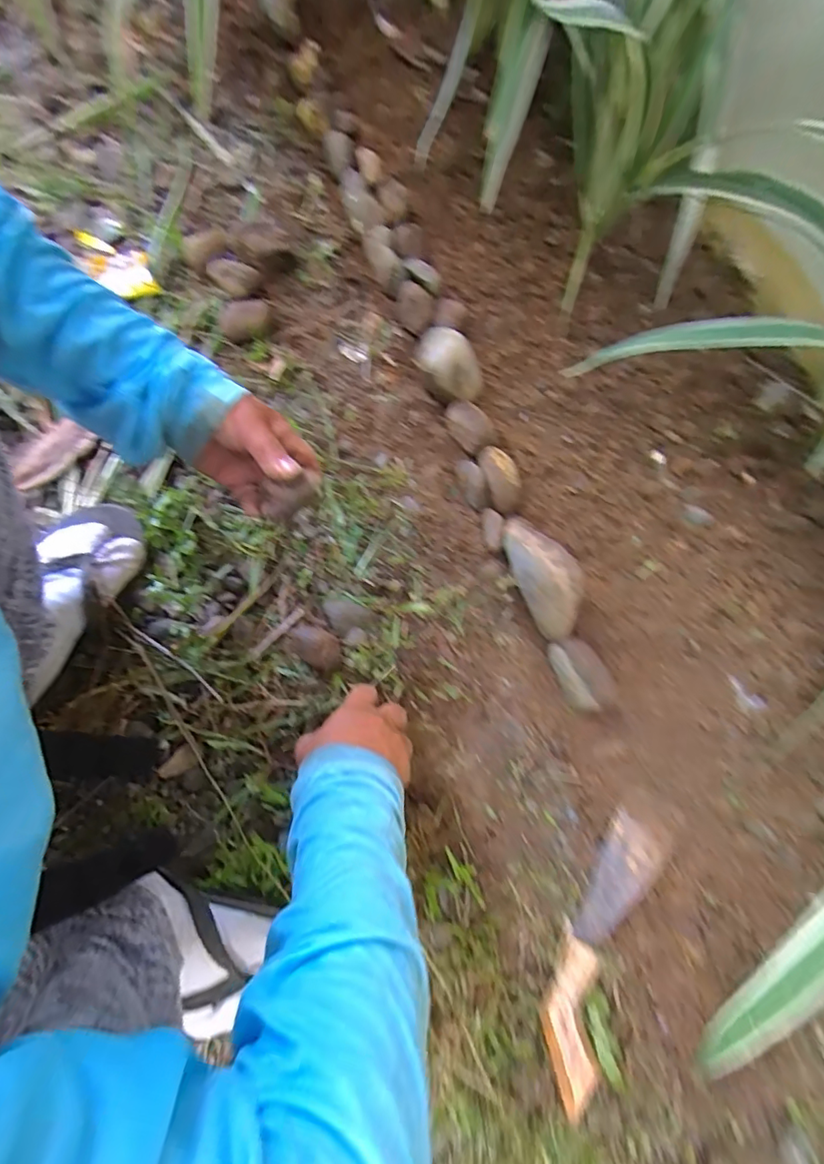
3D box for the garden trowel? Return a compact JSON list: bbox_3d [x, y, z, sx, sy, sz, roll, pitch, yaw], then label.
[{"bbox_3d":[0.179,0.348,0.463,0.058,0.028,0.240,31,65,6],"label":"garden trowel"}]

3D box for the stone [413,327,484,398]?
[{"bbox_3d":[0.040,-0.268,0.581,0.059,0.045,0.092,-34,80,-8],"label":"stone"}]

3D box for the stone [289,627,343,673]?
[{"bbox_3d":[-0.102,0.068,0.508,0.060,0.034,0.038,28,78,5],"label":"stone"}]

